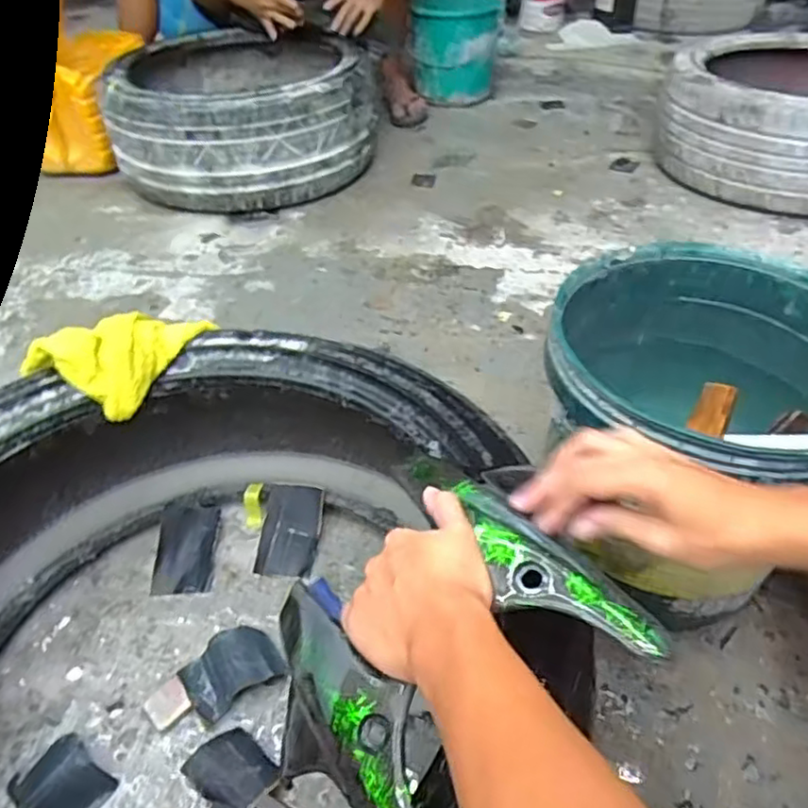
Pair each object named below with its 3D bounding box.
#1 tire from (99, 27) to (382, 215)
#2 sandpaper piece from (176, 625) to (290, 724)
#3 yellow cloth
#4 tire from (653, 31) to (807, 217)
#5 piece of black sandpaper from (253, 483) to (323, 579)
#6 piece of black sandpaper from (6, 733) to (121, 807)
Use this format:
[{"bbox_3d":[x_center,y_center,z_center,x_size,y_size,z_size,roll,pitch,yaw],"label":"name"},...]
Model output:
[{"bbox_3d":[-0.379,-0.742,1.649,0.600,0.252,0.646,-1,43,1],"label":"tire"},{"bbox_3d":[-0.184,0.280,0.699,0.094,0.031,0.084,-27,49,-25],"label":"sandpaper piece"},{"bbox_3d":[-0.313,-0.073,0.726,0.150,0.050,0.162,20,47,21],"label":"yellow cloth"},{"bbox_3d":[0.909,-0.668,1.530,0.550,0.236,0.573,18,46,20],"label":"tire"},{"bbox_3d":[-0.144,0.158,0.825,0.074,0.013,0.113,4,68,9],"label":"piece of black sandpaper"},{"bbox_3d":[-0.326,0.355,0.614,0.089,0.034,0.068,25,49,25],"label":"piece of black sandpaper"}]

